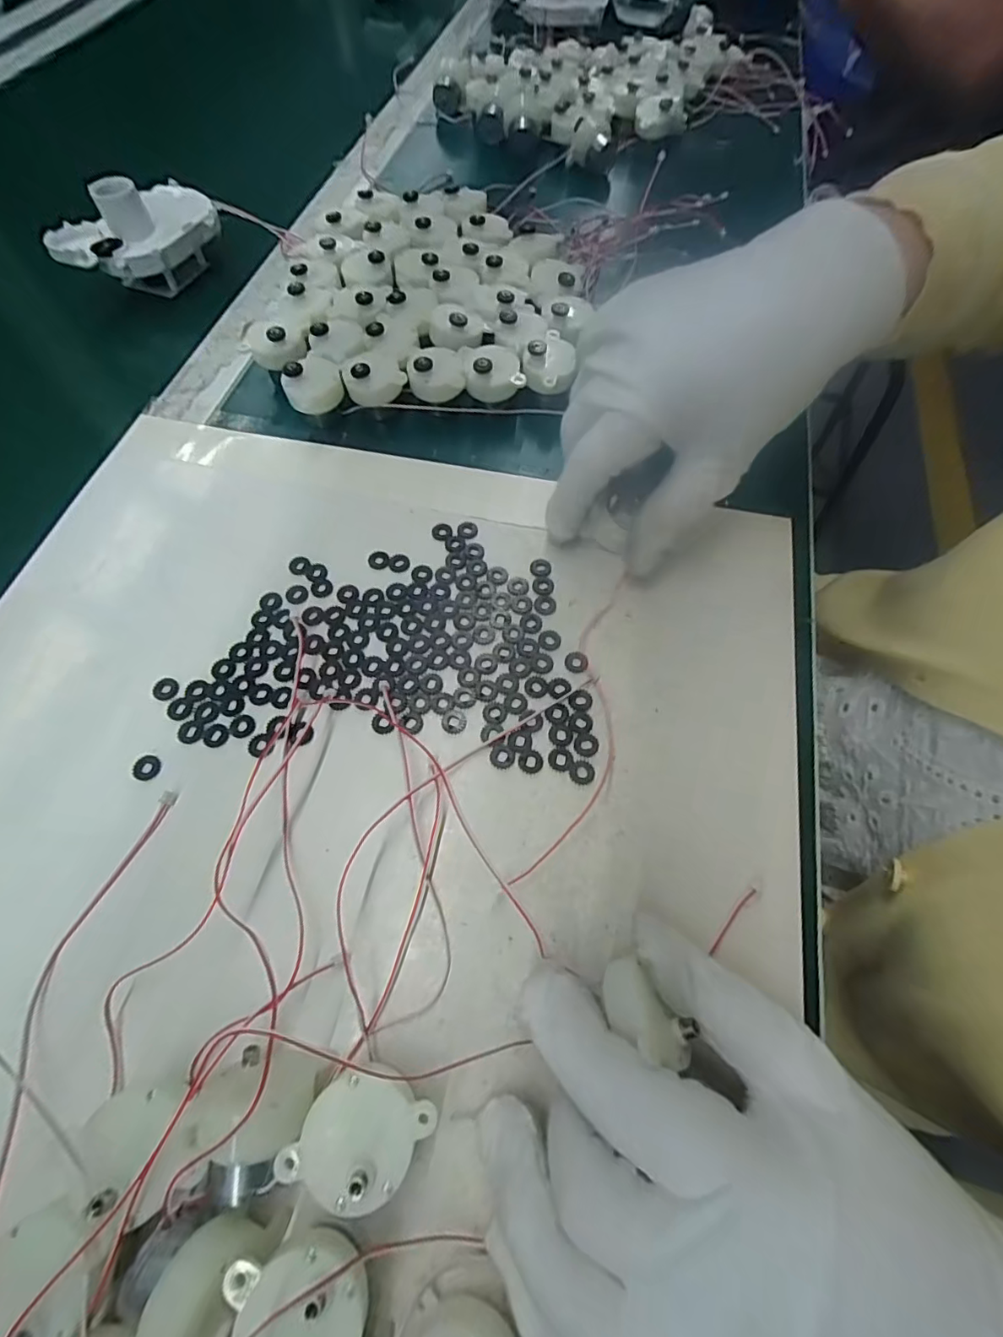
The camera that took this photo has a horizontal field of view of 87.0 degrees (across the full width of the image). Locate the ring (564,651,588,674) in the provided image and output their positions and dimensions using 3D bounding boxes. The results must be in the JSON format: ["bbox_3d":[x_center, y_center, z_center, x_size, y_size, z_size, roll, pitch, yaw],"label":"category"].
[{"bbox_3d":[0.035,-0.003,0.245,0.010,0.004,0.011,0,64,0],"label":"ring"}]

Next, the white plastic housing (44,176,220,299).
[{"bbox_3d":[-0.243,-0.291,0.357,0.104,0.056,0.053,-38,69,-16],"label":"white plastic housing"}]

